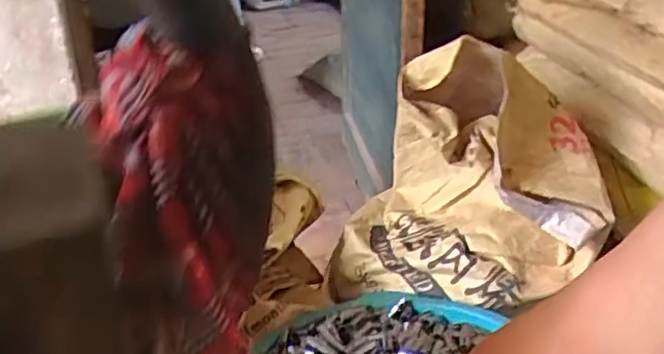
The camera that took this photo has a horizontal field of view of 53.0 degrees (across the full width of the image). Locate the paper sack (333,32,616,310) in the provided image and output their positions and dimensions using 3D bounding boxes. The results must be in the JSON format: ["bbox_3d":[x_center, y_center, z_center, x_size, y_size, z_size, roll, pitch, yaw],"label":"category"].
[{"bbox_3d":[0.200,-0.033,0.976,0.350,0.312,0.281,4,25,13],"label":"paper sack"}]

